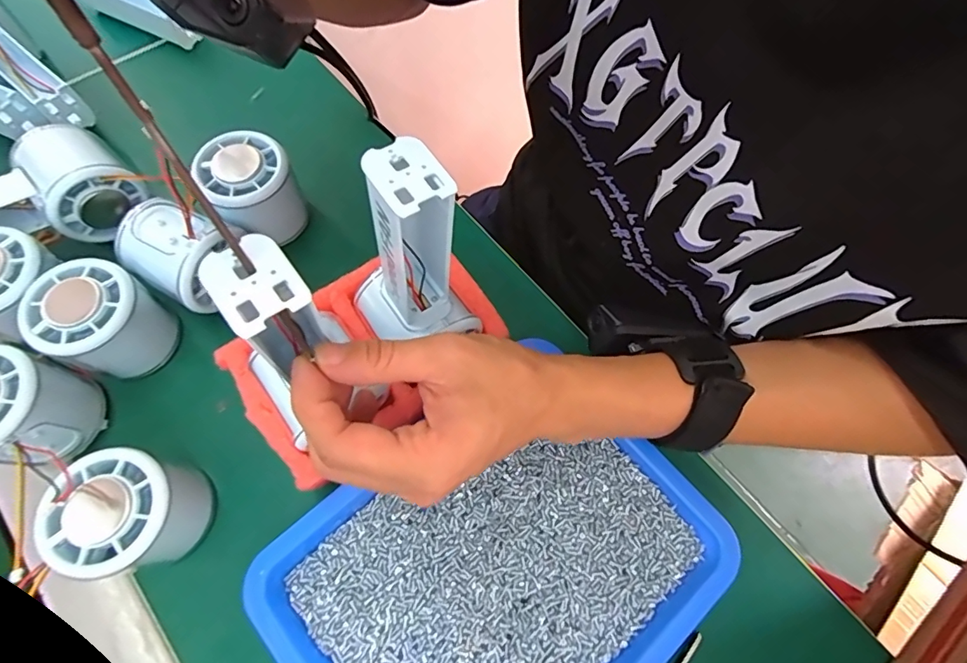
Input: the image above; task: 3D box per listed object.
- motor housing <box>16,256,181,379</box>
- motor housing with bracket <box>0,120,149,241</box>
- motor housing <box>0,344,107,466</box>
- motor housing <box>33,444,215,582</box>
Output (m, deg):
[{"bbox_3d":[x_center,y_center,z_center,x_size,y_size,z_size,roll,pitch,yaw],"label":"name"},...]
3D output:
[{"bbox_3d":[-0.221,-0.005,0.284,0.061,0.051,0.057,37,72,12],"label":"motor housing"},{"bbox_3d":[-0.300,-0.077,0.298,0.150,0.055,0.059,-34,73,-28],"label":"motor housing with bracket"},{"bbox_3d":[-0.254,0.045,0.268,0.052,0.063,0.055,1,68,-2],"label":"motor housing"},{"bbox_3d":[-0.178,0.093,0.252,0.051,0.060,0.056,1,68,-2],"label":"motor housing"}]

